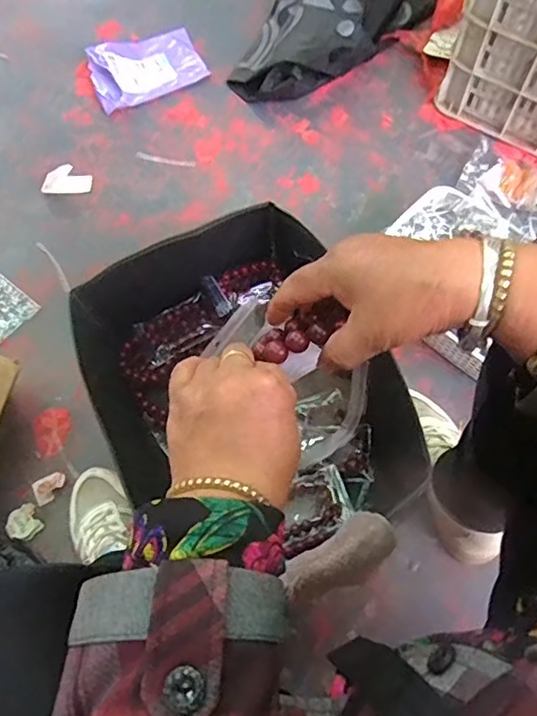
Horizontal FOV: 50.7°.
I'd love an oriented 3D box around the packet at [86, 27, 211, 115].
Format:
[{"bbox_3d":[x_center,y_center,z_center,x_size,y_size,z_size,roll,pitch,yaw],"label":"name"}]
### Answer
[{"bbox_3d":[-0.231,-0.550,1.064,0.209,0.043,0.142,-24,68,-8],"label":"packet"}]

